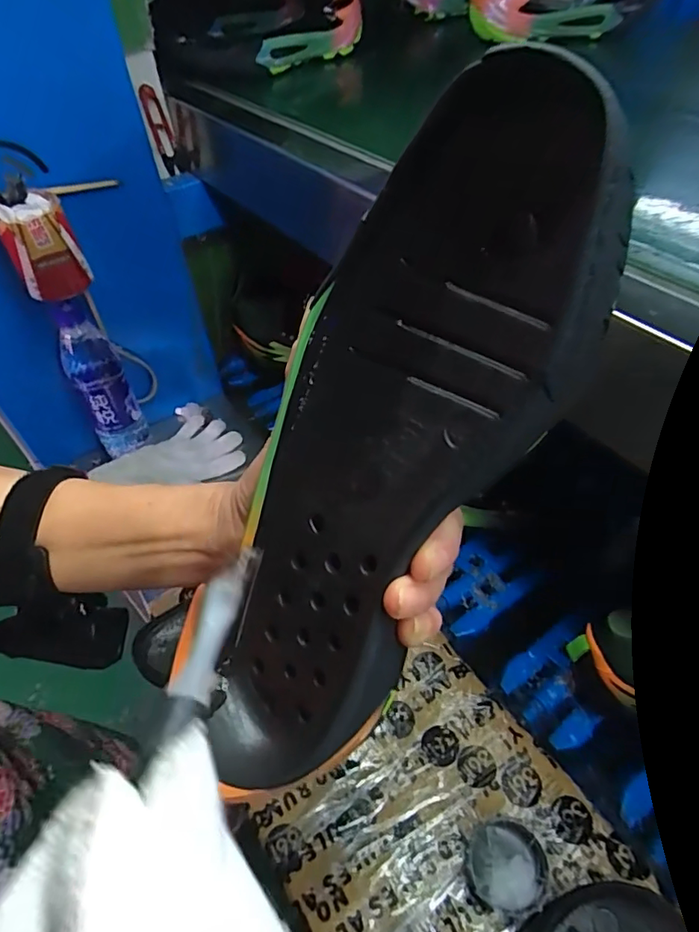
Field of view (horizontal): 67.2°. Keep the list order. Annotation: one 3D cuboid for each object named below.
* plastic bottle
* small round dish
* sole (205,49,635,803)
[{"bbox_3d":[-0.314,-0.104,0.664,0.061,0.191,0.053,-27,51,-20],"label":"plastic bottle"},{"bbox_3d":[0.123,0.315,0.415,0.060,0.017,0.058,-2,47,2],"label":"small round dish"},{"bbox_3d":[0.002,0.003,0.197,0.103,0.256,0.042,34,20,30],"label":"sole"}]

